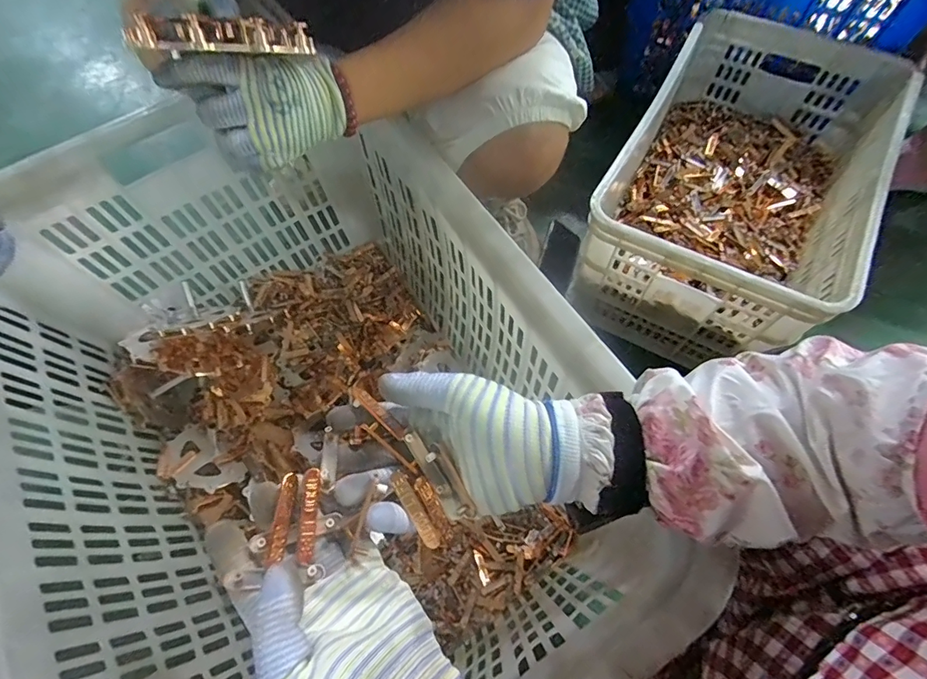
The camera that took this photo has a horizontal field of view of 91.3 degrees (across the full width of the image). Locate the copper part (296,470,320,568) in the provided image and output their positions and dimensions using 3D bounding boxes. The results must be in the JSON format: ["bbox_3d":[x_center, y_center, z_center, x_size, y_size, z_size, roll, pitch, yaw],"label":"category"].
[{"bbox_3d":[-0.100,0.113,0.292,0.010,0.007,0.057,0,72,3],"label":"copper part"}]

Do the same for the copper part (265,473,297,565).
[{"bbox_3d":[-0.115,0.113,0.288,0.009,0.007,0.053,0,62,3],"label":"copper part"}]

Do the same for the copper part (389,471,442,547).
[{"bbox_3d":[-0.033,0.116,0.308,0.011,0.005,0.055,-30,85,-11],"label":"copper part"}]

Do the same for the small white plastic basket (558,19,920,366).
[{"bbox_3d":[0.438,-0.234,0.760,0.346,0.280,0.467,28,69,15],"label":"small white plastic basket"}]

